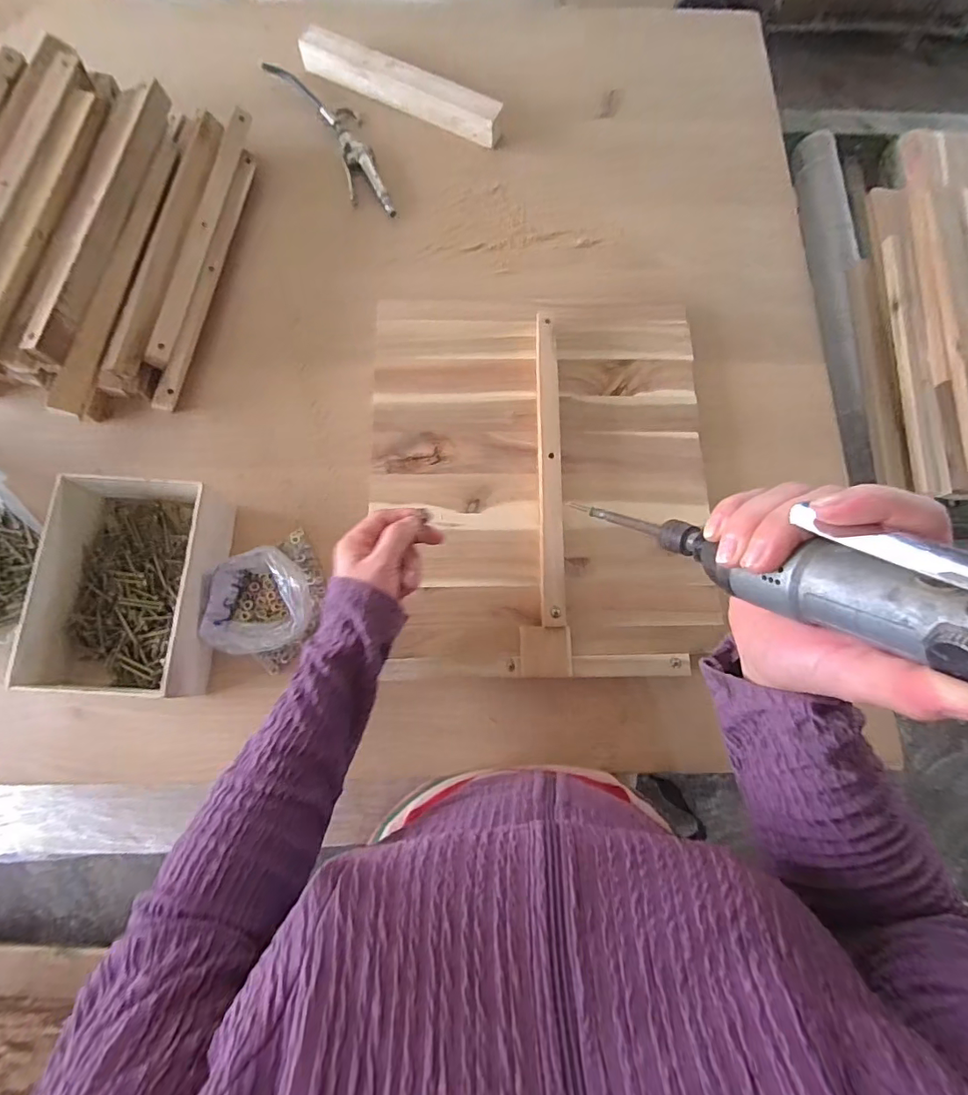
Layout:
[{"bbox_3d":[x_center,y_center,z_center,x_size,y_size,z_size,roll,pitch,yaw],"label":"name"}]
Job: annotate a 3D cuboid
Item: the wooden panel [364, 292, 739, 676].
[{"bbox_3d":[0.057,-0.078,0.534,0.351,0.044,0.412,-1,77,-1],"label":"wooden panel"}]

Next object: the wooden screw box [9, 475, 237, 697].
[{"bbox_3d":[-0.327,0.039,0.484,0.137,0.074,0.194,2,77,-1],"label":"wooden screw box"}]

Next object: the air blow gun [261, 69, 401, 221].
[{"bbox_3d":[-0.182,-0.521,0.646,0.069,0.022,0.258,-31,79,-8],"label":"air blow gun"}]

